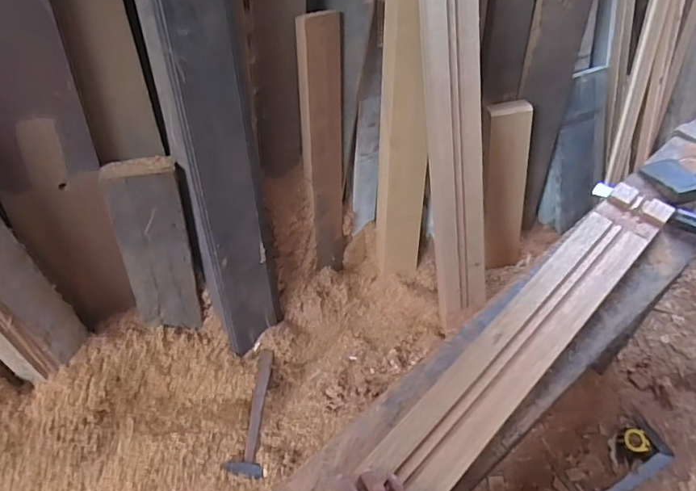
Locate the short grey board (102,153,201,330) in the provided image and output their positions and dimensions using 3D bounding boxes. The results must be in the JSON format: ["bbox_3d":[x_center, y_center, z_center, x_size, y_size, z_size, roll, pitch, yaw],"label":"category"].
[{"bbox_3d":[-0.375,0.010,0.950,0.126,0.375,0.063,-11,39,-19],"label":"short grey board"}]

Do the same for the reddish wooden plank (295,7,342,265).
[{"bbox_3d":[-0.052,-0.202,1.129,0.020,0.614,0.113,27,43,35],"label":"reddish wooden plank"}]

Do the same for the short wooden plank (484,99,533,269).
[{"bbox_3d":[0.427,-0.152,1.327,0.122,0.471,0.060,-11,37,1],"label":"short wooden plank"}]

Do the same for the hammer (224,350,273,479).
[{"bbox_3d":[-0.199,0.348,1.036,0.076,0.025,0.280,0,44,3],"label":"hammer"}]

